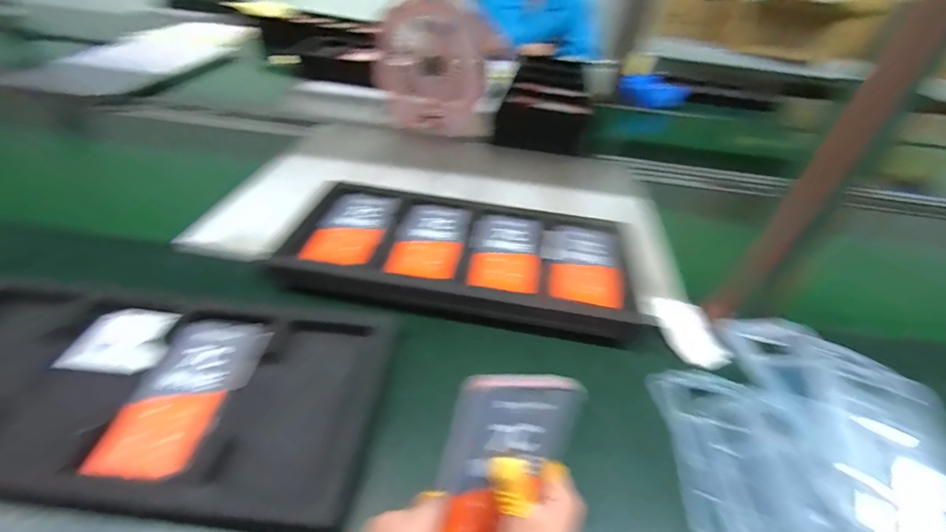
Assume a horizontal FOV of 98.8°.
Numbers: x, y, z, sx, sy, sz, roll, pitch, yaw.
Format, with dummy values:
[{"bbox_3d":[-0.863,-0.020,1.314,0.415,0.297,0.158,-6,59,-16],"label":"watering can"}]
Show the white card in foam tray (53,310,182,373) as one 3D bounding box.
[{"bbox_3d":[-0.394,0.083,0.460,0.094,0.011,0.082,5,48,-4],"label":"white card in foam tray"}]

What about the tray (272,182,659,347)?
[{"bbox_3d":[-0.012,-0.014,0.577,0.466,0.039,0.224,9,41,3],"label":"tray"}]

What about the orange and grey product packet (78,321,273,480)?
[{"bbox_3d":[-0.289,0.123,0.410,0.097,0.012,0.171,6,40,-1],"label":"orange and grey product packet"}]

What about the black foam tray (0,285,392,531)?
[{"bbox_3d":[-0.332,0.118,0.401,0.470,0.024,0.209,7,40,0],"label":"black foam tray"}]

